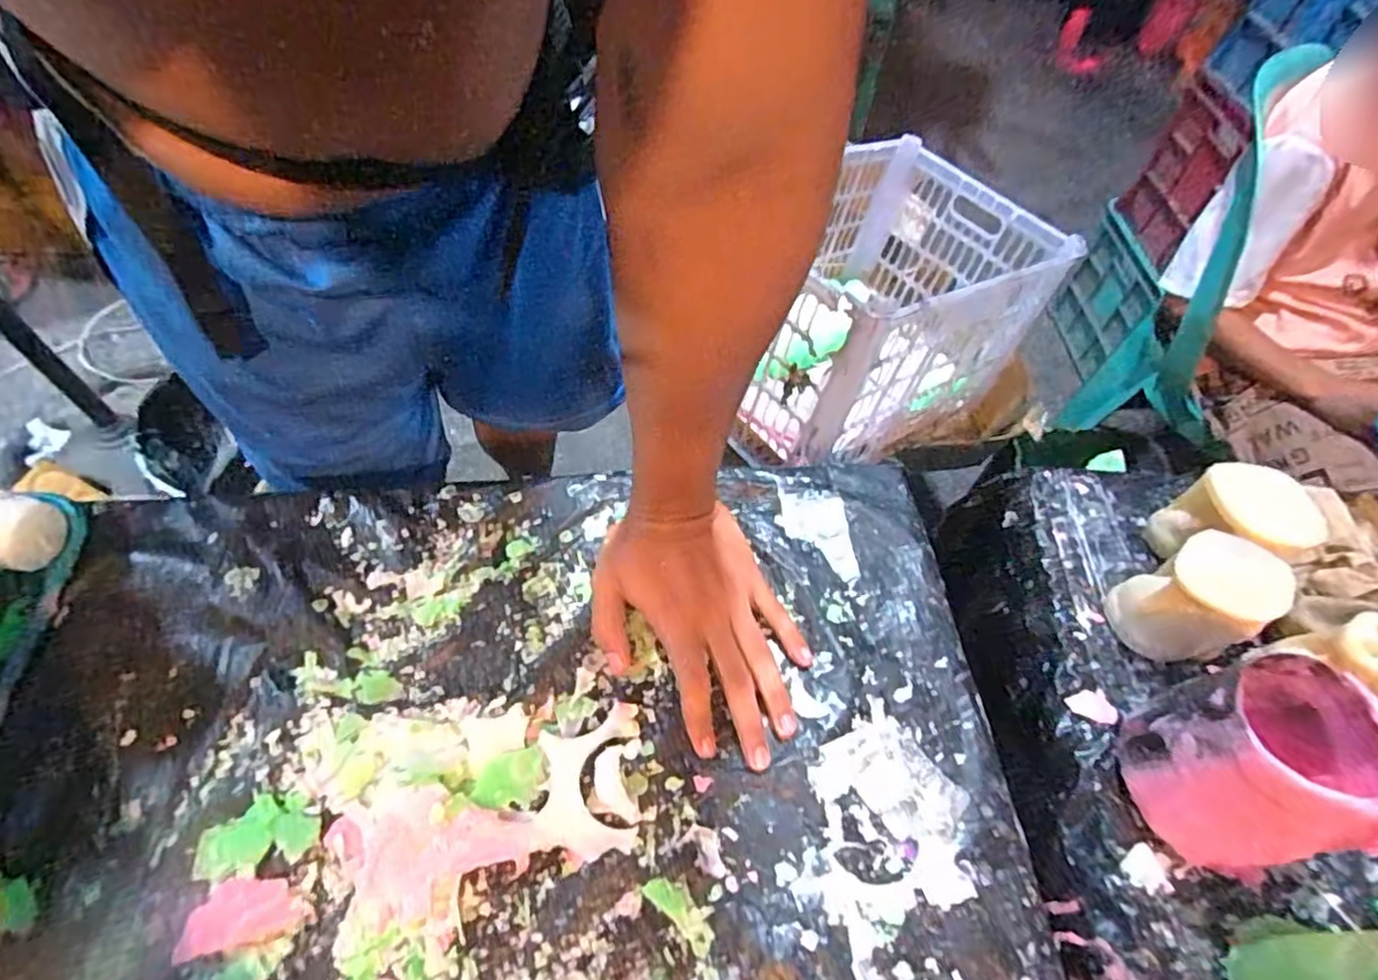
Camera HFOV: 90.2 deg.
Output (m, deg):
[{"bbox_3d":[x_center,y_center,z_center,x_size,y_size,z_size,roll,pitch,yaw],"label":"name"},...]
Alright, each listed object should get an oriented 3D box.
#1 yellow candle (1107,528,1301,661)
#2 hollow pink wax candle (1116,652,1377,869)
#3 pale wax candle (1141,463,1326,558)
[{"bbox_3d":[0.326,0.073,0.446,0.064,0.082,0.063,2,58,-3],"label":"yellow candle"},{"bbox_3d":[0.312,0.154,0.385,0.082,0.114,0.095,-7,59,-9],"label":"hollow pink wax candle"},{"bbox_3d":[0.381,0.027,0.487,0.071,0.082,0.061,18,58,7],"label":"pale wax candle"}]

